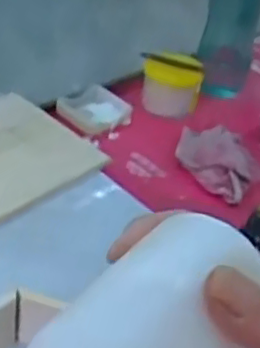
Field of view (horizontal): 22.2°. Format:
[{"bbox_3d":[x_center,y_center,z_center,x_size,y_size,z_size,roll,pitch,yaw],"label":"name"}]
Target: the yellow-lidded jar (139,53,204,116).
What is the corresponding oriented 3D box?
[{"bbox_3d":[0.056,-0.116,0.897,0.082,0.072,0.082,6,36,-5],"label":"yellow-lidded jar"}]

